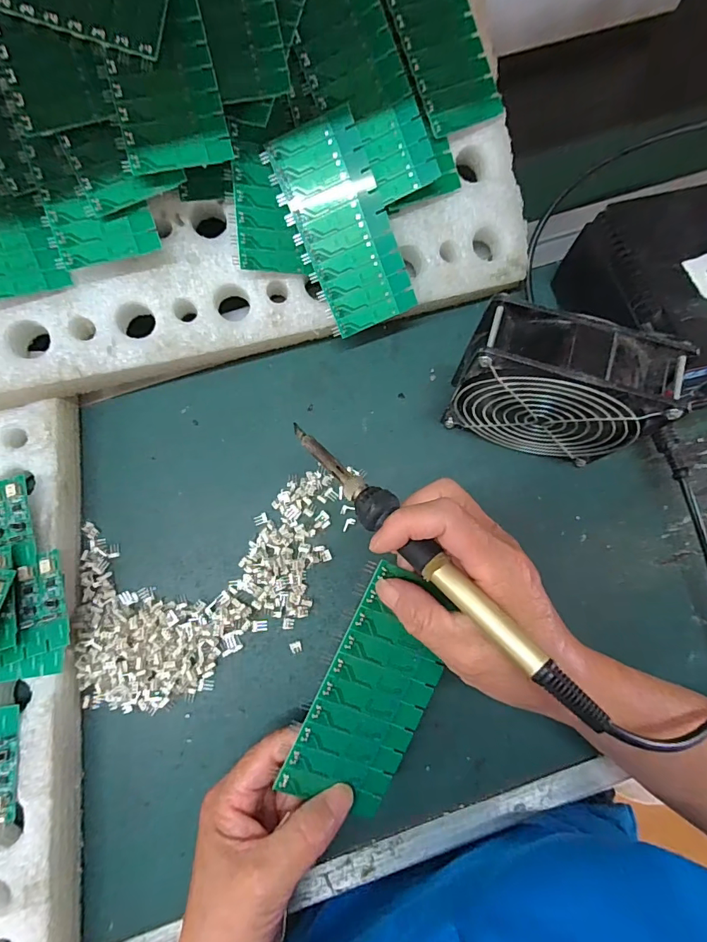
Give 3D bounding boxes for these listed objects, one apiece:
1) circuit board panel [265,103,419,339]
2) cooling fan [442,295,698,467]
[{"bbox_3d":[-0.006,-0.176,0.325,0.063,0.004,0.137,-22,105,7],"label":"circuit board panel"},{"bbox_3d":[0.127,-0.052,0.301,0.119,0.121,0.051,18,78,4],"label":"cooling fan"}]

